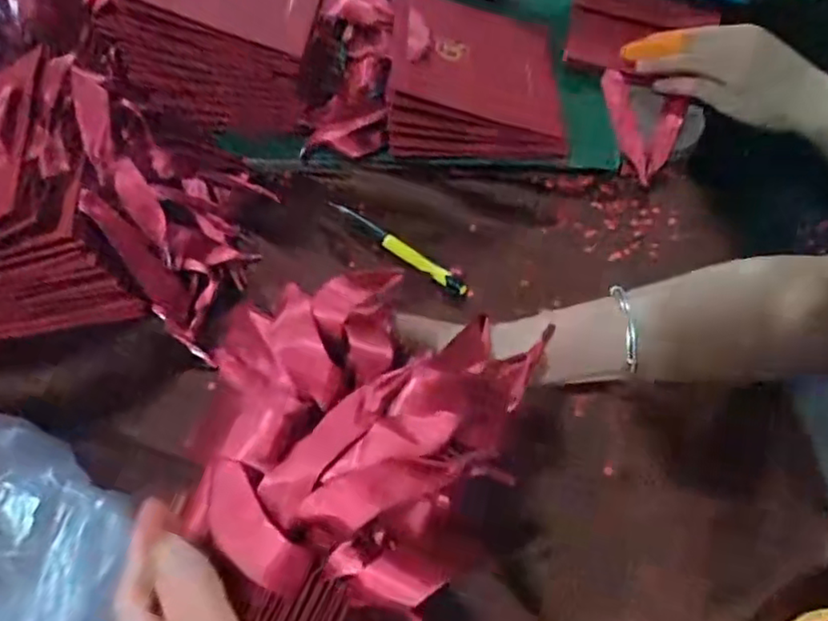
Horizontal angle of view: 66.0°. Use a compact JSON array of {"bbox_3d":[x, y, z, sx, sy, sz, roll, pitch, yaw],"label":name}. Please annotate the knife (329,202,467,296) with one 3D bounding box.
[{"bbox_3d":[-0.015,-0.050,0.479,0.128,0.007,0.011,34,66,22],"label":"knife"}]

